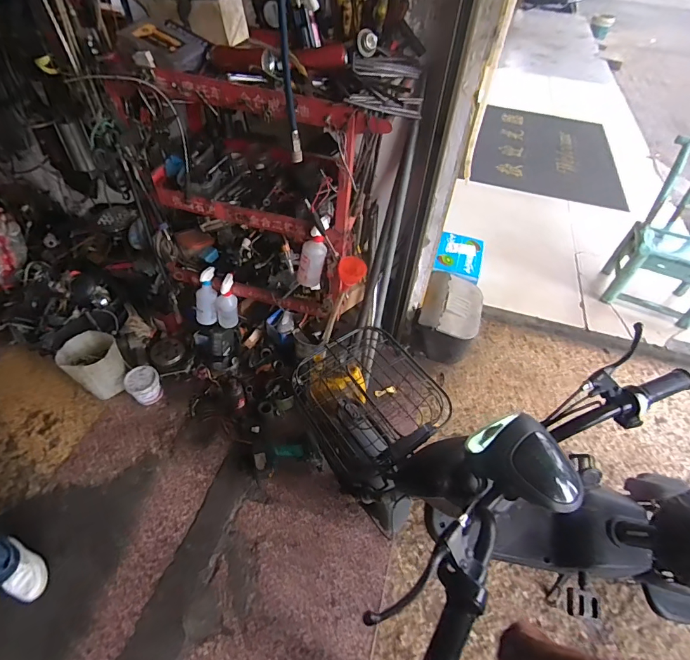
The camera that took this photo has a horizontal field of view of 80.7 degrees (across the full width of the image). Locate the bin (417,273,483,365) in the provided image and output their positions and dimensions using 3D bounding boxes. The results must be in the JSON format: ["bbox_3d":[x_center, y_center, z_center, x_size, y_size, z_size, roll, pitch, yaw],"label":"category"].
[{"bbox_3d":[0.457,-0.044,1.801,0.248,0.226,0.346,15,50,9],"label":"bin"}]

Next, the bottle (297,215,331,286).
[{"bbox_3d":[-0.097,-0.224,1.182,0.075,0.227,0.075,36,36,25],"label":"bottle"}]

